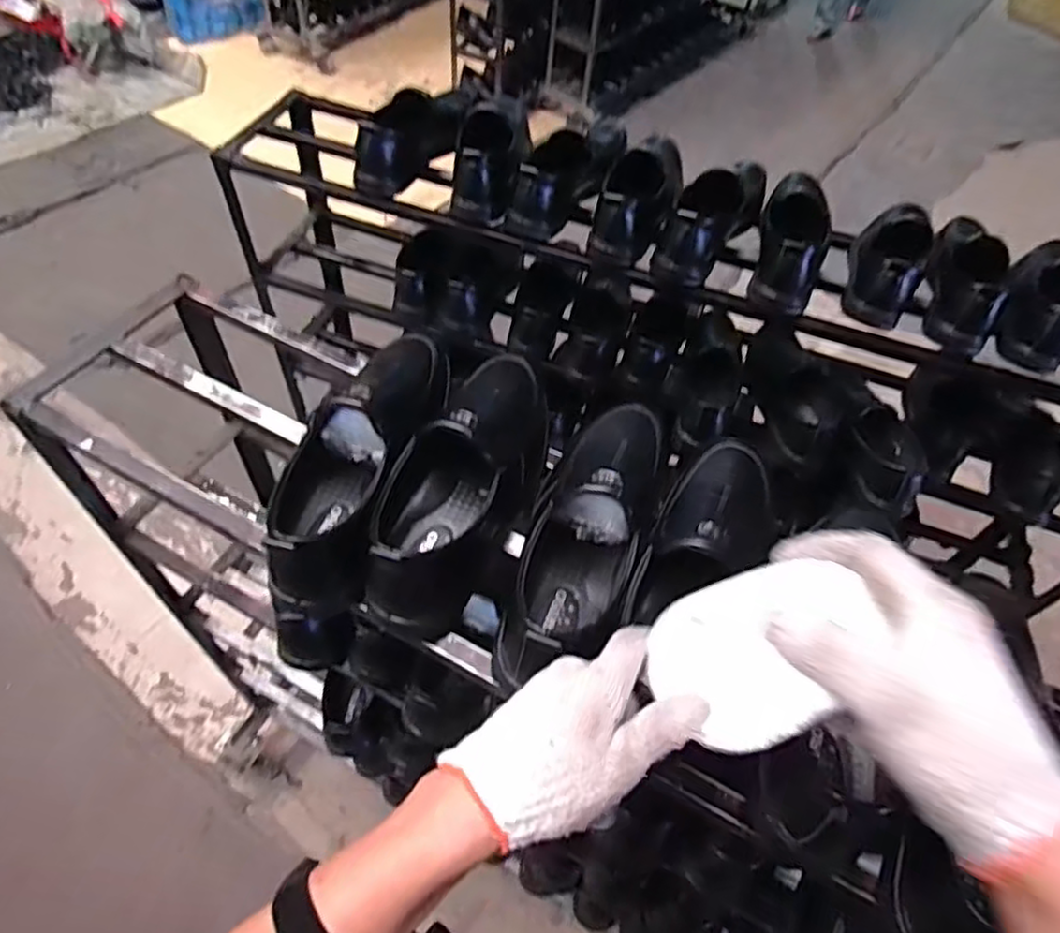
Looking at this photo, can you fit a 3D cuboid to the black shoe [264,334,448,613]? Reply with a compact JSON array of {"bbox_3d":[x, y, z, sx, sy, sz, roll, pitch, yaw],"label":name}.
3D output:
[{"bbox_3d":[-0.143,-0.018,0.600,0.082,0.090,0.274,14,53,6],"label":"black shoe"}]

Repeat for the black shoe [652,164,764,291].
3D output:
[{"bbox_3d":[0.280,-0.380,1.003,0.091,0.097,0.298,29,56,16],"label":"black shoe"}]

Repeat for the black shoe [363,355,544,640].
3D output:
[{"bbox_3d":[-0.052,0.007,0.598,0.100,0.090,0.275,20,54,10],"label":"black shoe"}]

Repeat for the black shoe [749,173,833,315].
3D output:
[{"bbox_3d":[0.378,-0.349,0.977,0.095,0.098,0.291,19,54,9],"label":"black shoe"}]

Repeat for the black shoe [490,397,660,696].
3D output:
[{"bbox_3d":[0.053,0.044,0.568,0.084,0.086,0.274,18,54,9],"label":"black shoe"}]

